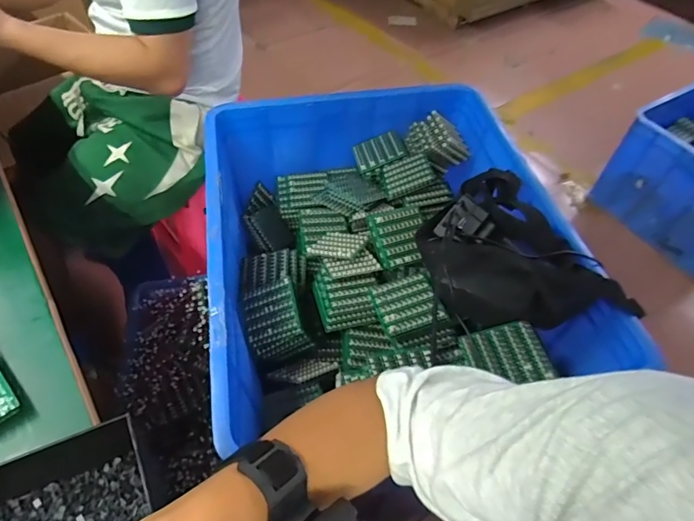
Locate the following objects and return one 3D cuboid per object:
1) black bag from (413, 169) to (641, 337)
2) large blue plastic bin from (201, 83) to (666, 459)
[{"bbox_3d":[0.204,-0.006,0.572,0.188,0.073,0.258,-18,57,-17],"label":"black bag"},{"bbox_3d":[0.045,-0.030,0.696,0.472,0.242,0.551,-7,54,-10],"label":"large blue plastic bin"}]

